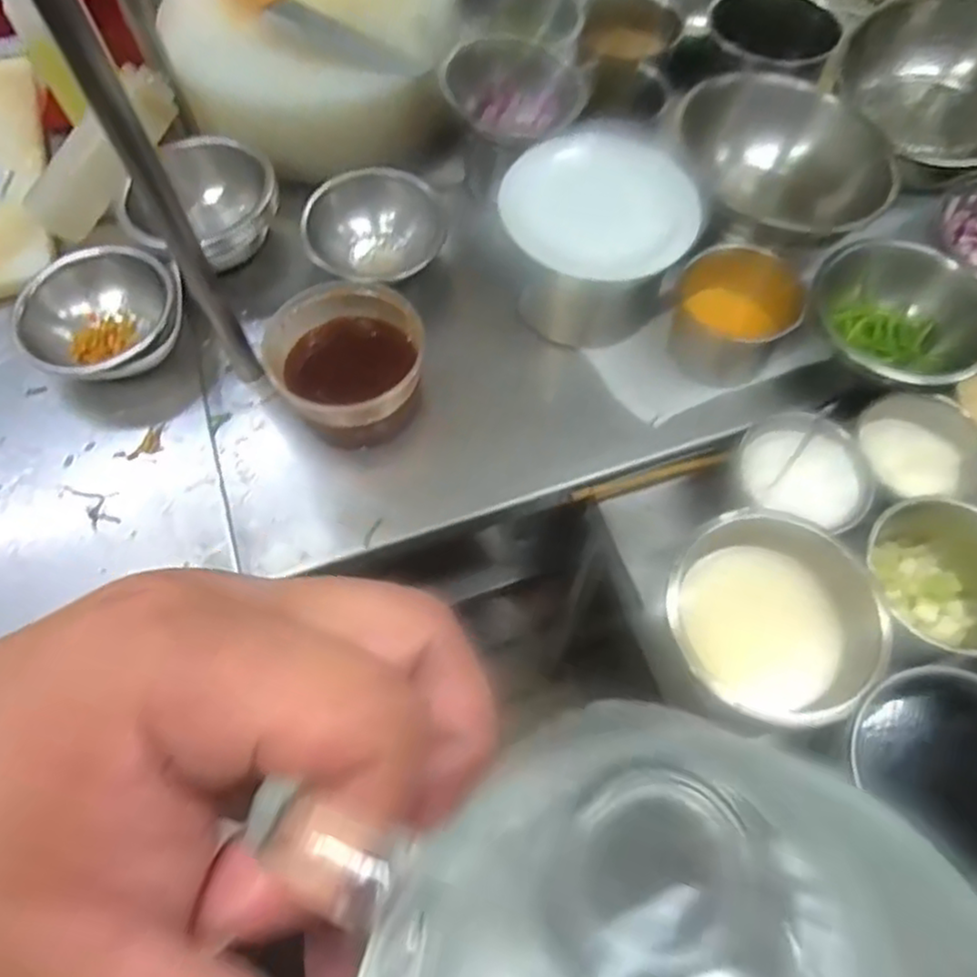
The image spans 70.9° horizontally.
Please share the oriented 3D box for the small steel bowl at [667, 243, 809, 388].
[{"bbox_3d":[0.249,-0.177,0.704,0.117,0.079,0.118,0,64,0],"label":"small steel bowl"}]

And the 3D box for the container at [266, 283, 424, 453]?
[{"bbox_3d":[-0.133,-0.120,0.678,0.141,0.083,0.139,38,69,17],"label":"container"}]

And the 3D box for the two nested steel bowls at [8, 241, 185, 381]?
[{"bbox_3d":[-0.395,-0.171,0.704,0.148,0.092,0.136,0,64,0],"label":"two nested steel bowls"}]

